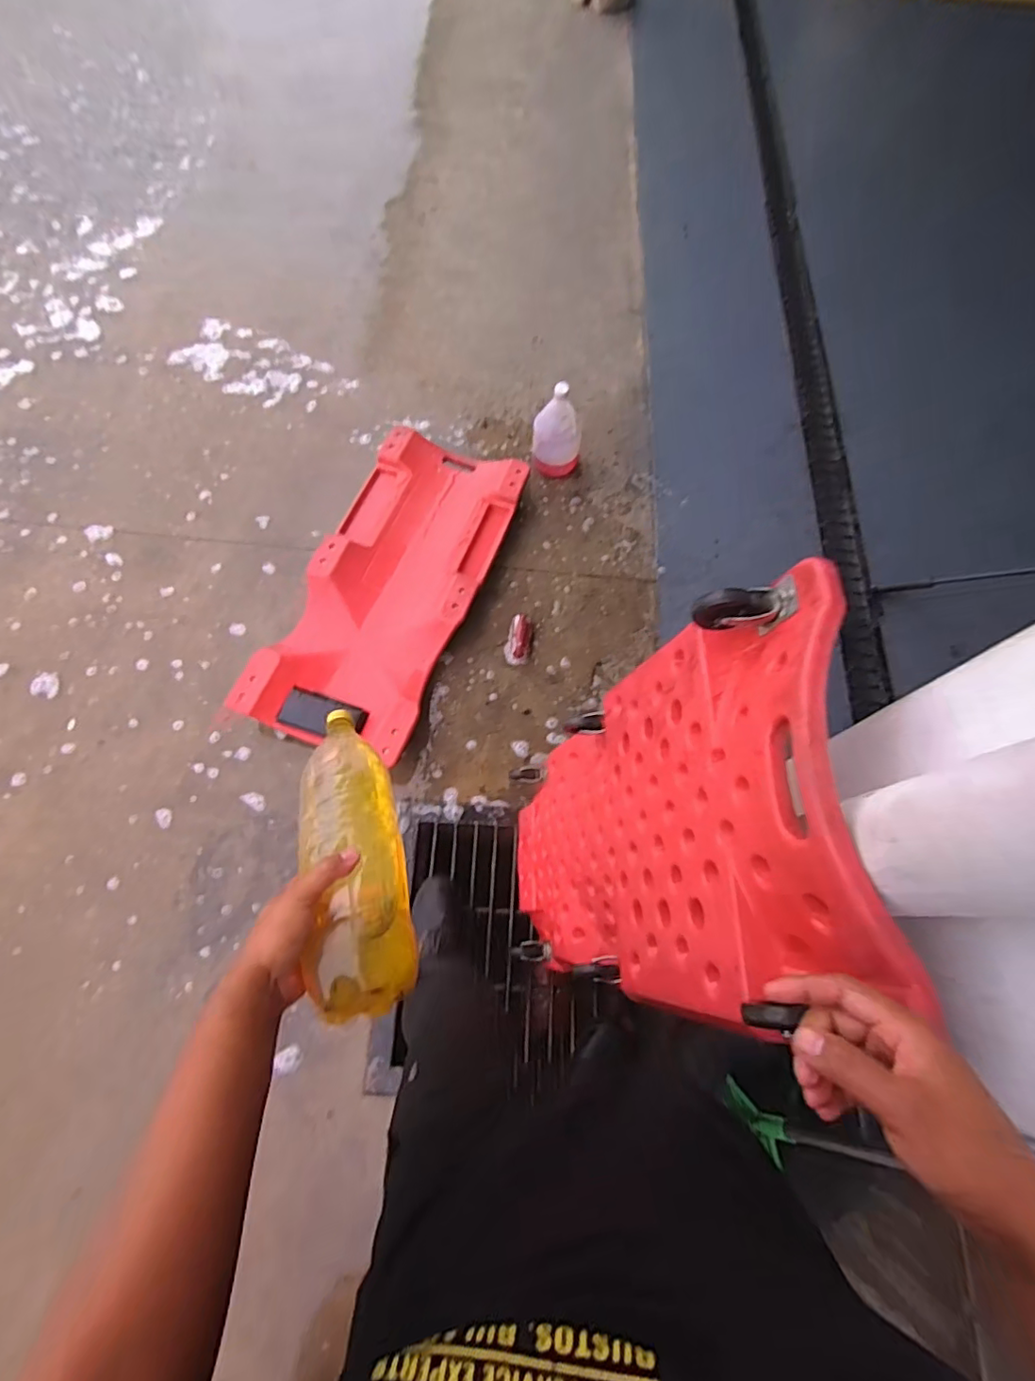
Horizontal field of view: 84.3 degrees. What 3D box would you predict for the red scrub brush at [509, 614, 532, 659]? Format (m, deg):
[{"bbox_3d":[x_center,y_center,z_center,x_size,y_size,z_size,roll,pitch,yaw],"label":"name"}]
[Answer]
[{"bbox_3d":[0.007,-0.157,1.628,0.067,0.056,0.142,5,69,1],"label":"red scrub brush"}]

